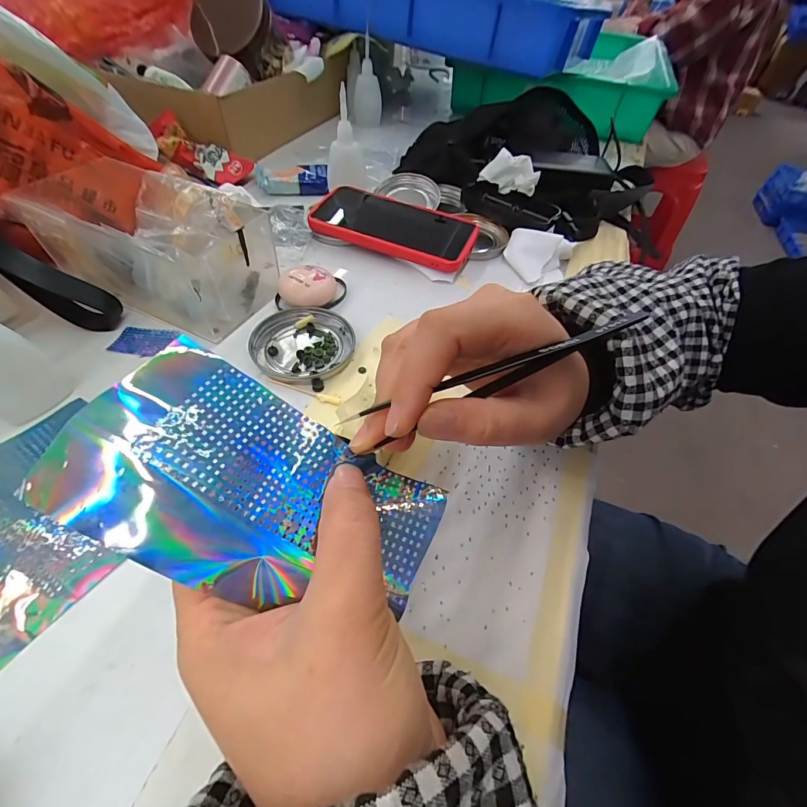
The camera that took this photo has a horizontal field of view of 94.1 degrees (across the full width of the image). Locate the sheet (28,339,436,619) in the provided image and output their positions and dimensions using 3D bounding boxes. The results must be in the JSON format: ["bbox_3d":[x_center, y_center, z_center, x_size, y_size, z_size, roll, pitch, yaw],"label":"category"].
[{"bbox_3d":[-0.046,0.031,0.133,0.122,0.011,0.069,33,51,-9],"label":"sheet"}]

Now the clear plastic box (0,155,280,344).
[{"bbox_3d":[-0.200,-0.136,0.314,0.176,0.069,0.108,24,54,14],"label":"clear plastic box"}]

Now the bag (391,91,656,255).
[{"bbox_3d":[0.167,-0.308,0.469,0.316,0.078,0.246,24,54,14],"label":"bag"}]

